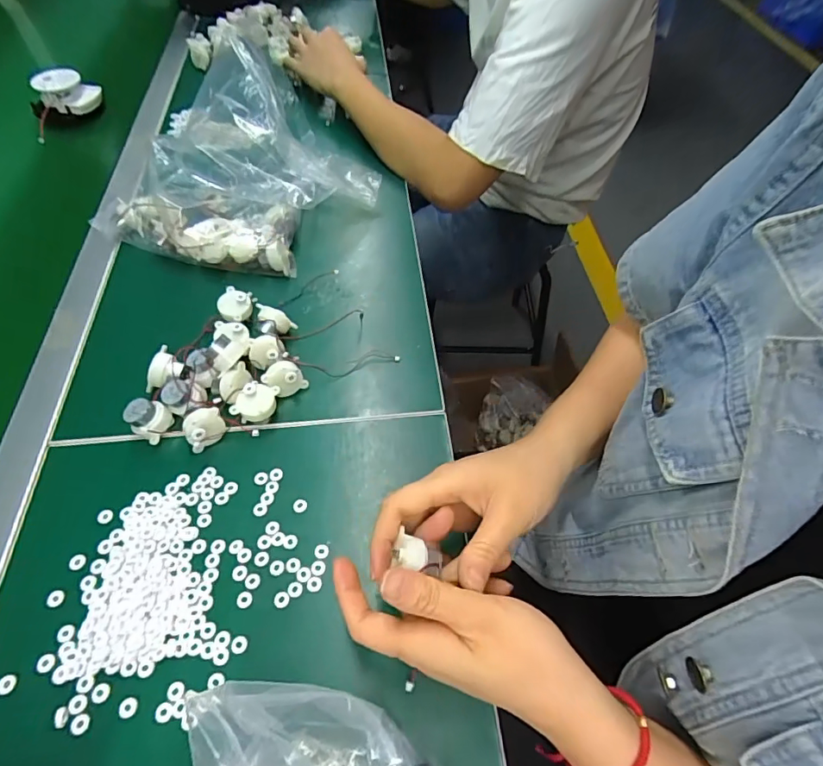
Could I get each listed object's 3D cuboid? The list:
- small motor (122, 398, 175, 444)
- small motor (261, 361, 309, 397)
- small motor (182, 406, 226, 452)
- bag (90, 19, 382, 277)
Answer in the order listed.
[{"bbox_3d":[-0.225,0.032,0.418,0.031,0.032,0.031,0,55,-1],"label":"small motor"},{"bbox_3d":[-0.117,-0.004,0.445,0.034,0.026,0.032,-31,98,-17],"label":"small motor"},{"bbox_3d":[-0.176,0.040,0.414,0.034,0.031,0.024,-32,62,-20],"label":"small motor"},{"bbox_3d":[-0.200,-0.250,0.555,0.230,0.137,0.255,30,61,18],"label":"bag"}]

